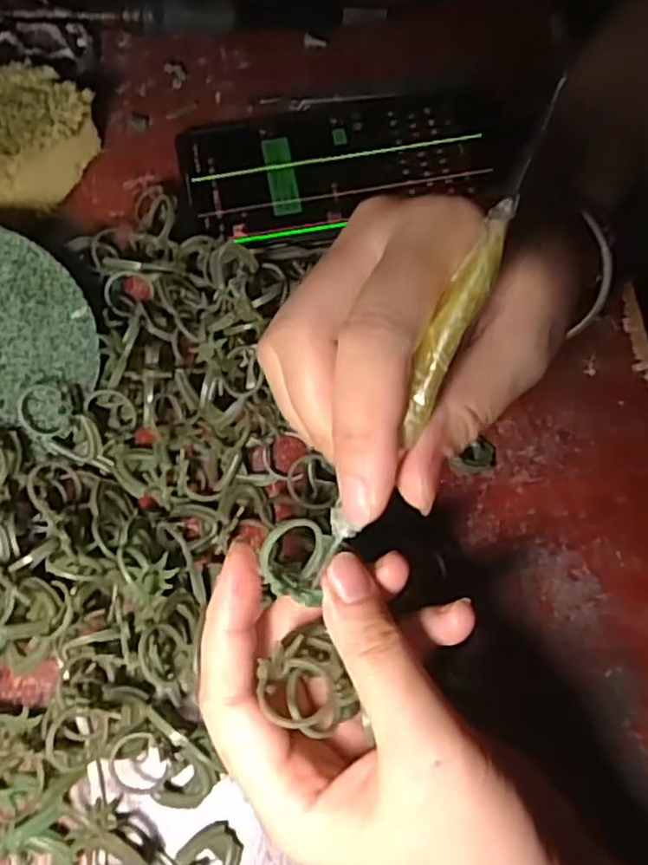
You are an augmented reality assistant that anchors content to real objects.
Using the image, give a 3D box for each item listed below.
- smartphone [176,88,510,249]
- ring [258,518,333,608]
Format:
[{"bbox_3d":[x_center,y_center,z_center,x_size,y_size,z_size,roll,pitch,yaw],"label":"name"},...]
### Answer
[{"bbox_3d":[0.010,-0.139,0.360,0.167,0.016,0.091,-6,71,-3],"label":"smartphone"},{"bbox_3d":[-0.009,0.039,0.216,0.021,0.012,0.024,7,71,2],"label":"ring"}]

